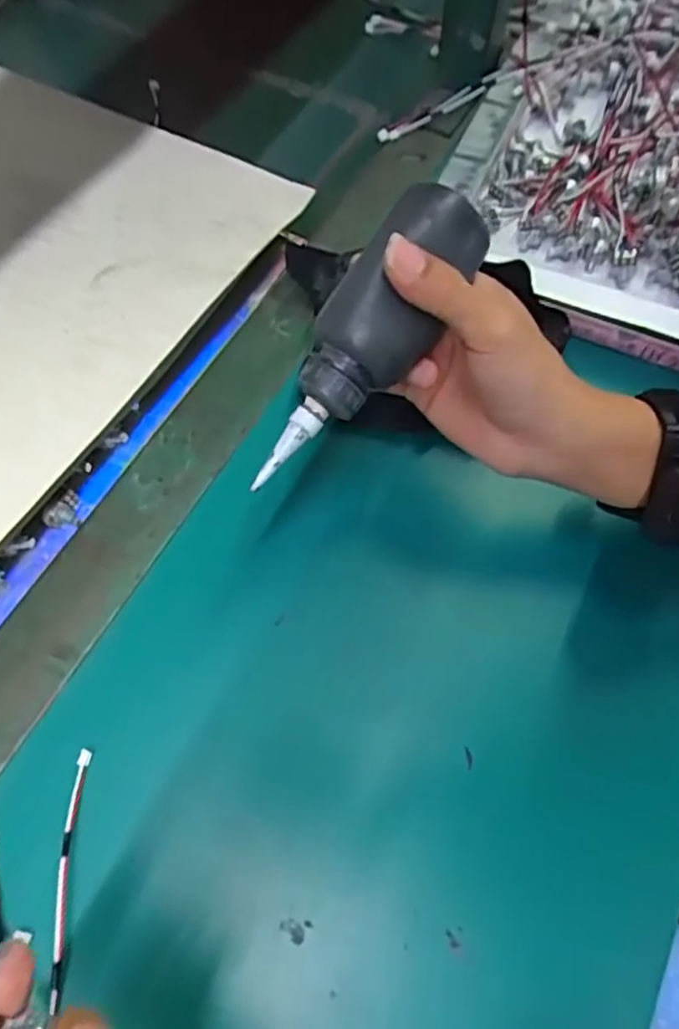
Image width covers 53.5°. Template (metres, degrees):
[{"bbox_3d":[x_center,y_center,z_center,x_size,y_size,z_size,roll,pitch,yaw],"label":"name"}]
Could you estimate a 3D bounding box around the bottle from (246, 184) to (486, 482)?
[{"bbox_3d":[0.010,-0.074,0.292,0.041,0.031,0.141,35,95,15],"label":"bottle"}]

